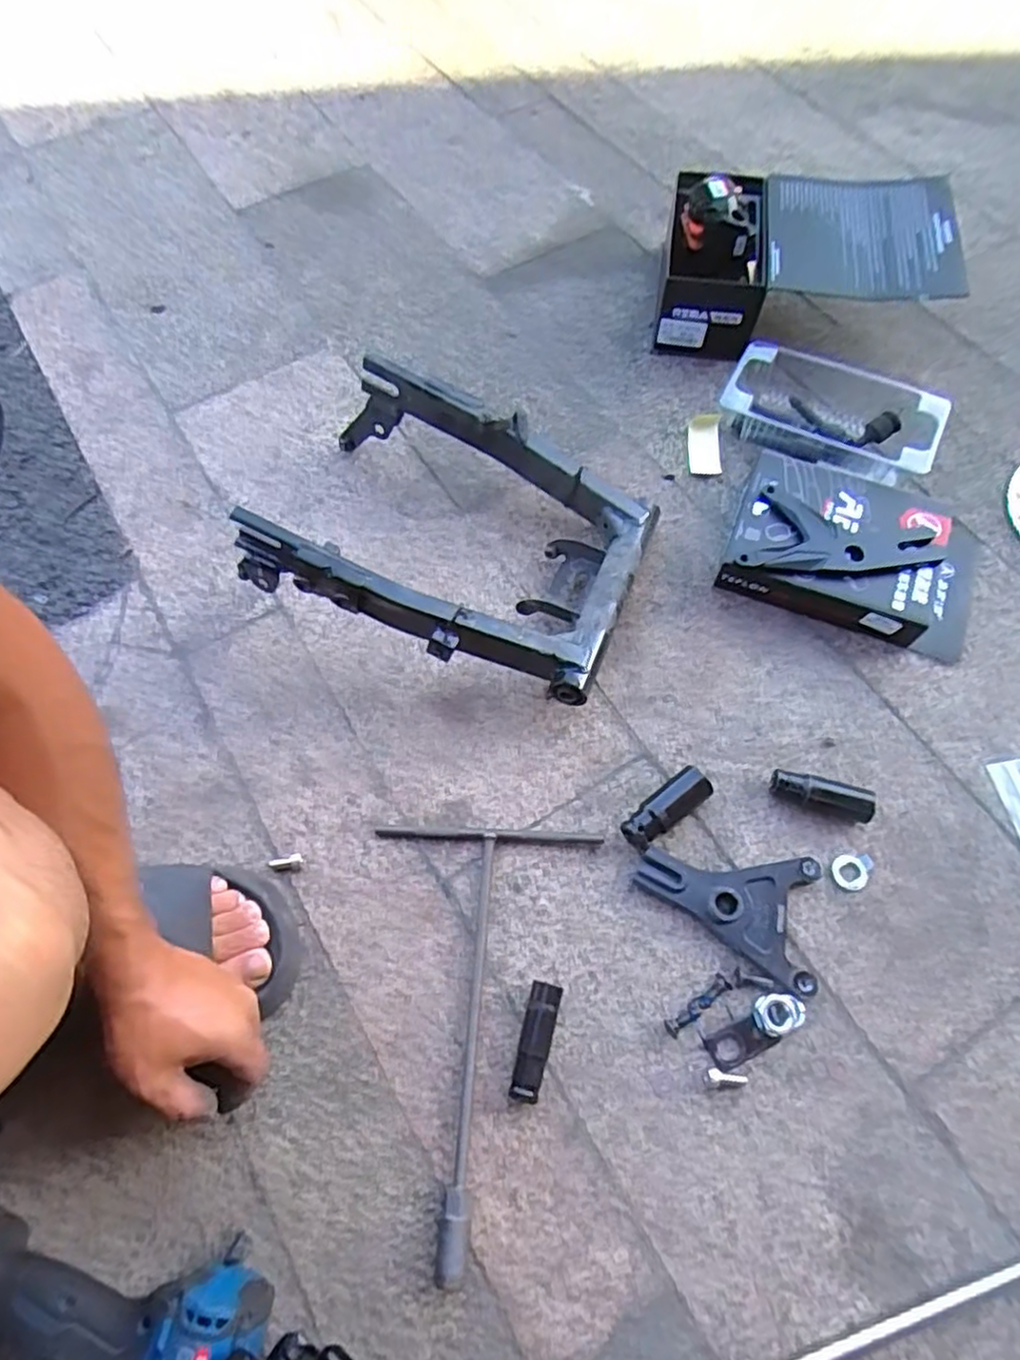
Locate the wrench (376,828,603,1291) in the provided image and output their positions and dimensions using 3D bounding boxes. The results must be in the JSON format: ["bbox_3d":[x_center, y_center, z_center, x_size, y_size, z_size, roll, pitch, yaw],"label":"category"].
[{"bbox_3d":[-0.022,0.248,0.493,0.170,0.020,0.285,2,65,2],"label":"wrench"}]

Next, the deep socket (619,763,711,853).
[{"bbox_3d":[0.124,0.103,0.555,0.078,0.023,0.029,-35,69,-14],"label":"deep socket"}]

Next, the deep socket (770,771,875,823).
[{"bbox_3d":[0.252,0.093,0.561,0.082,0.024,0.023,16,66,8],"label":"deep socket"}]

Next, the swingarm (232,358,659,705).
[{"bbox_3d":[-0.048,-0.133,0.614,0.321,0.118,0.241,23,67,12],"label":"swingarm"}]

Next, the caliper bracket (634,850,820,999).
[{"bbox_3d":[0.163,0.171,0.527,0.132,0.017,0.091,12,66,7],"label":"caliper bracket"}]

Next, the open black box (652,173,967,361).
[{"bbox_3d":[0.310,-0.447,0.757,0.295,0.117,0.195,5,65,4],"label":"open black box"}]

